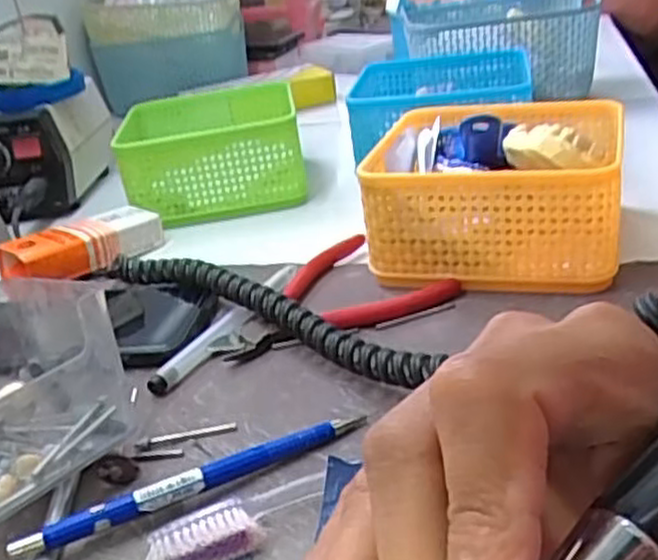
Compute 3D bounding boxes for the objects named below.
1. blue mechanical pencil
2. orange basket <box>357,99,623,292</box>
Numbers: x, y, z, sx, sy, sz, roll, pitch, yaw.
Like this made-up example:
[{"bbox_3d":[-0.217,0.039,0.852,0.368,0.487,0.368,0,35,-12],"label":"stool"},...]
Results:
[{"bbox_3d":[-0.047,0.074,0.287,0.132,0.015,0.006,-21,28,-23],"label":"blue mechanical pencil"},{"bbox_3d":[0.096,-0.053,0.444,0.132,0.064,0.132,1,28,20],"label":"orange basket"}]

